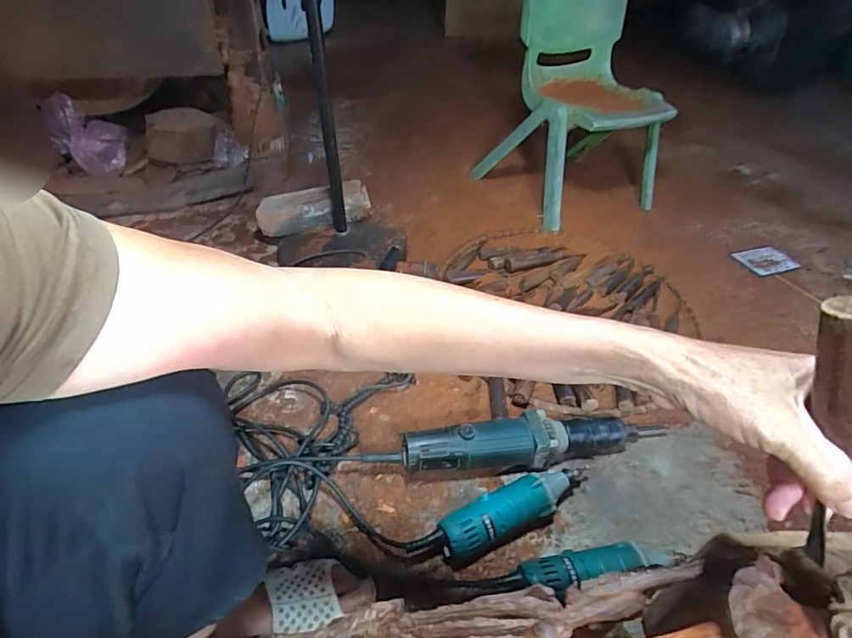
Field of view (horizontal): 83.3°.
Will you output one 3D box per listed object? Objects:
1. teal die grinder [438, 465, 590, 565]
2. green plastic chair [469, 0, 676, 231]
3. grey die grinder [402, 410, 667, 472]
[{"bbox_3d":[0.119,0.246,0.620,0.219,0.056,0.057,-17,46,-21],"label":"teal die grinder"},{"bbox_3d":[0.367,-0.515,1.135,0.346,0.489,0.333,-24,48,-25],"label":"green plastic chair"},{"bbox_3d":[0.166,0.175,0.684,0.394,0.078,0.055,-5,43,-8],"label":"grey die grinder"}]

